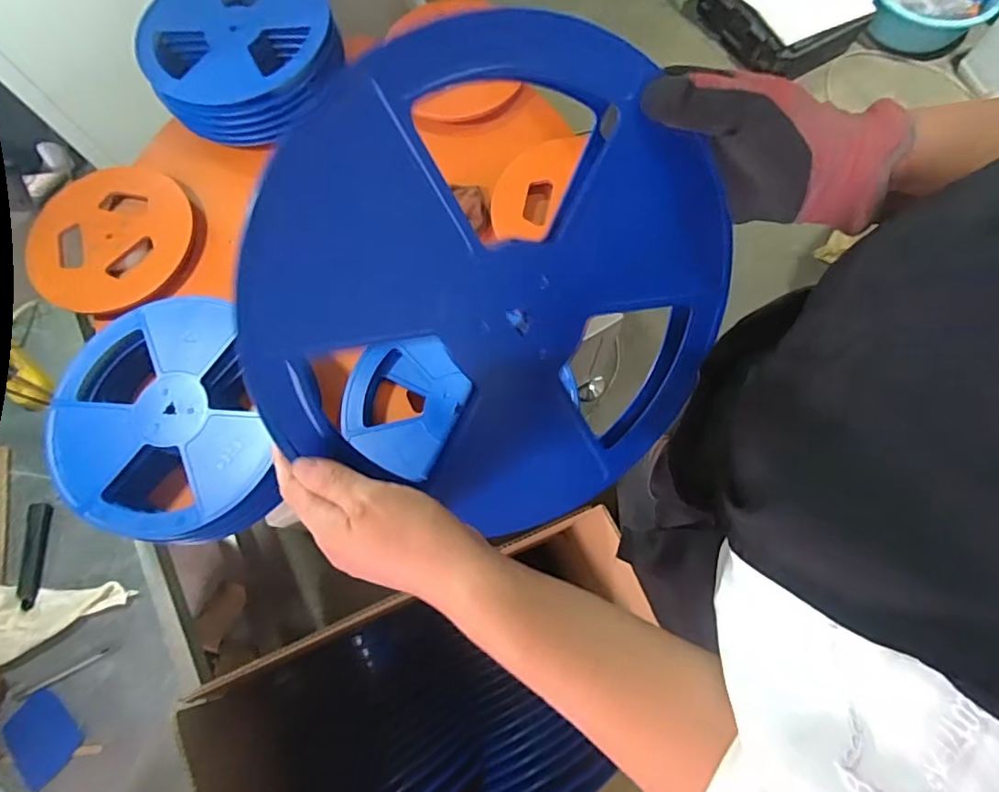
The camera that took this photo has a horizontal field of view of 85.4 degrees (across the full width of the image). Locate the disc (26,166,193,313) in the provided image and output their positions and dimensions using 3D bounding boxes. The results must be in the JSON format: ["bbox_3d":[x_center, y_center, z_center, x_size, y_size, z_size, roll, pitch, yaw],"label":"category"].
[{"bbox_3d":[-0.640,-0.259,0.898,0.230,0.048,0.264,10,74,4],"label":"disc"}]

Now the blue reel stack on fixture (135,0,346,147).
[{"bbox_3d":[-0.428,-0.606,0.926,0.312,0.103,0.315,-6,73,0],"label":"blue reel stack on fixture"}]

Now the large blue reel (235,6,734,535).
[{"bbox_3d":[0.013,-0.058,0.344,0.301,0.018,0.284,-8,117,-17],"label":"large blue reel"}]

